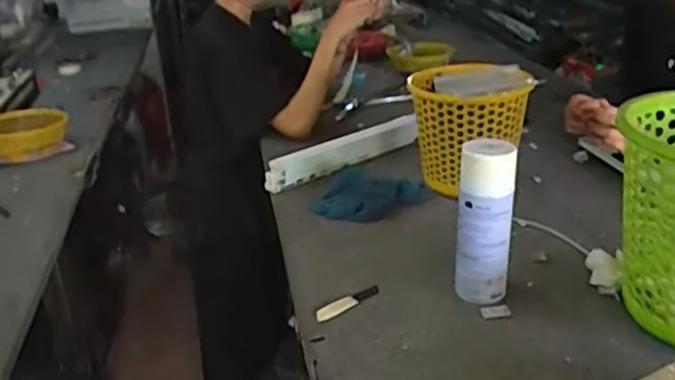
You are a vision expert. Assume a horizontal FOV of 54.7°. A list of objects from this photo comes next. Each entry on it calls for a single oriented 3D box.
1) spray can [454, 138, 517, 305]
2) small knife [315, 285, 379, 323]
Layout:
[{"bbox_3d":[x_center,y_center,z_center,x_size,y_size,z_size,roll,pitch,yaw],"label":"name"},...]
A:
[{"bbox_3d":[0.185,0.048,0.827,0.066,0.216,0.050,4,25,13],"label":"spray can"},{"bbox_3d":[0.015,0.149,0.871,0.105,0.008,0.021,-21,31,-36],"label":"small knife"}]

